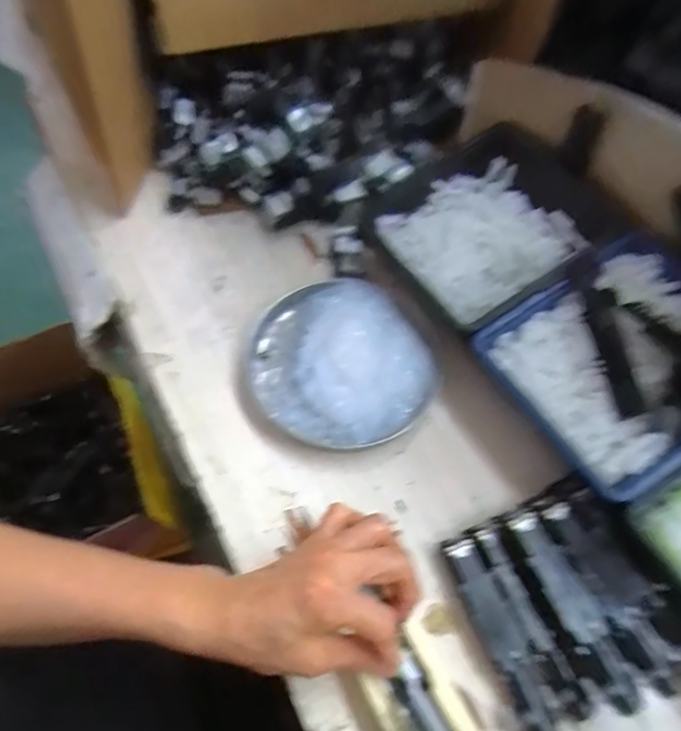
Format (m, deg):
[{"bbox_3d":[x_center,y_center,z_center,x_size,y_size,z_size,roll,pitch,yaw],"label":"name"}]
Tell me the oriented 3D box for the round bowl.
[{"bbox_3d":[-0.003,-0.006,0.430,0.131,0.029,0.141,1,62,-1],"label":"round bowl"}]

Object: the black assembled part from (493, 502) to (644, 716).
[{"bbox_3d":[0.136,0.142,0.334,0.025,0.015,0.120,-21,64,-12],"label":"black assembled part"}]

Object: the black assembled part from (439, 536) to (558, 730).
[{"bbox_3d":[0.098,0.164,0.341,0.023,0.013,0.116,-21,64,-12],"label":"black assembled part"}]

